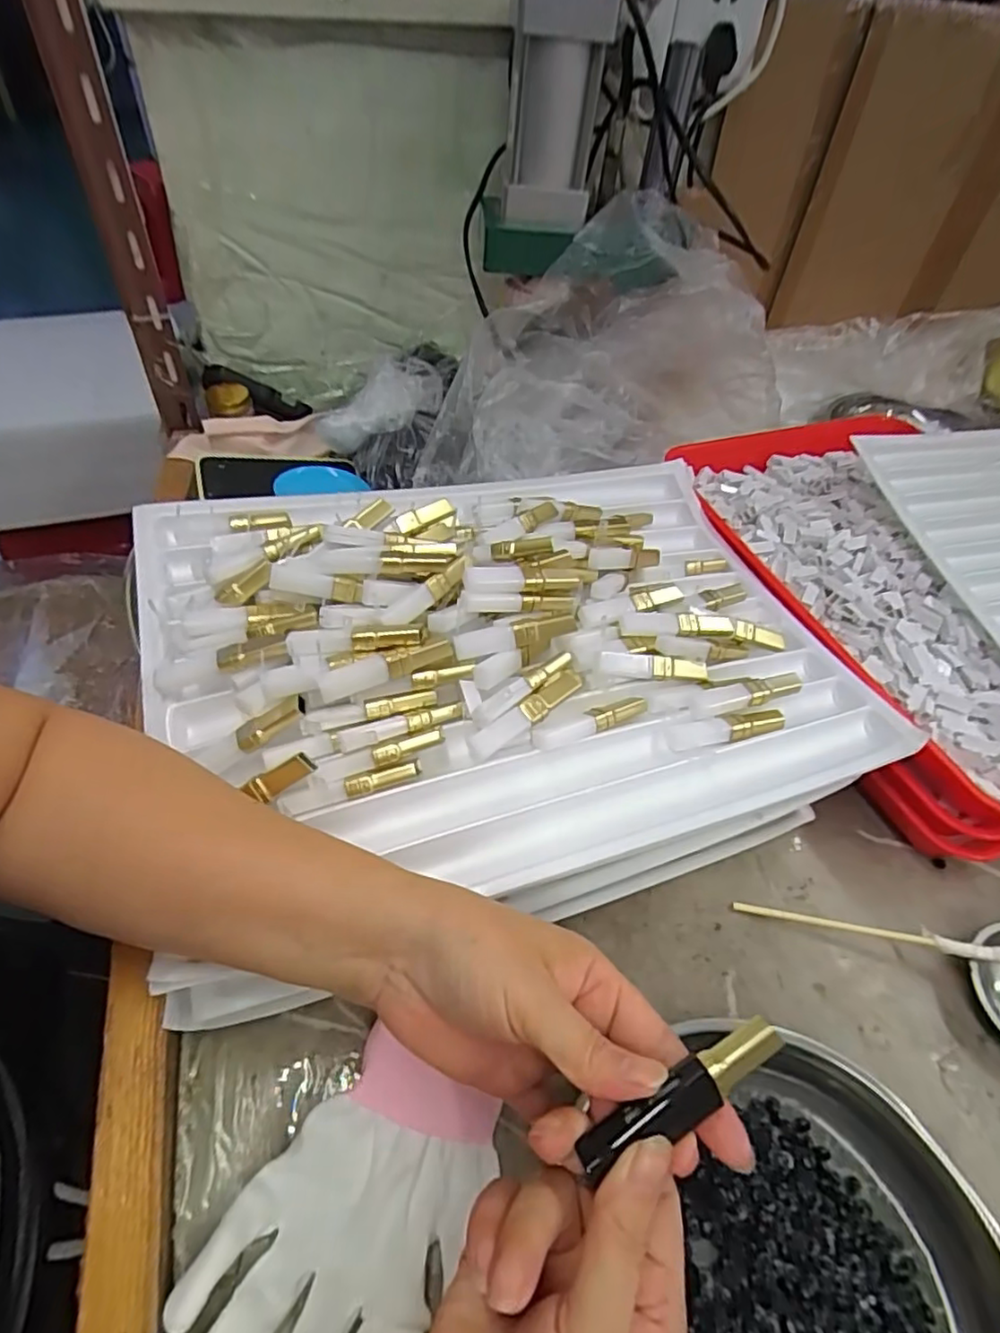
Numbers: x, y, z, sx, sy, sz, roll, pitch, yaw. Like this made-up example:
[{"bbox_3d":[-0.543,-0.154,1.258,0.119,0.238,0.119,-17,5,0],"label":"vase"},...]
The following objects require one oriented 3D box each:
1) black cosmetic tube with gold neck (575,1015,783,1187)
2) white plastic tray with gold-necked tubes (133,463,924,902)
[{"bbox_3d":[0.065,0.152,0.223,0.081,0.012,0.016,-27,55,-10],"label":"black cosmetic tube with gold neck"},{"bbox_3d":[0.005,-0.027,0.395,0.417,0.055,0.312,-14,51,-17],"label":"white plastic tray with gold-necked tubes"}]

